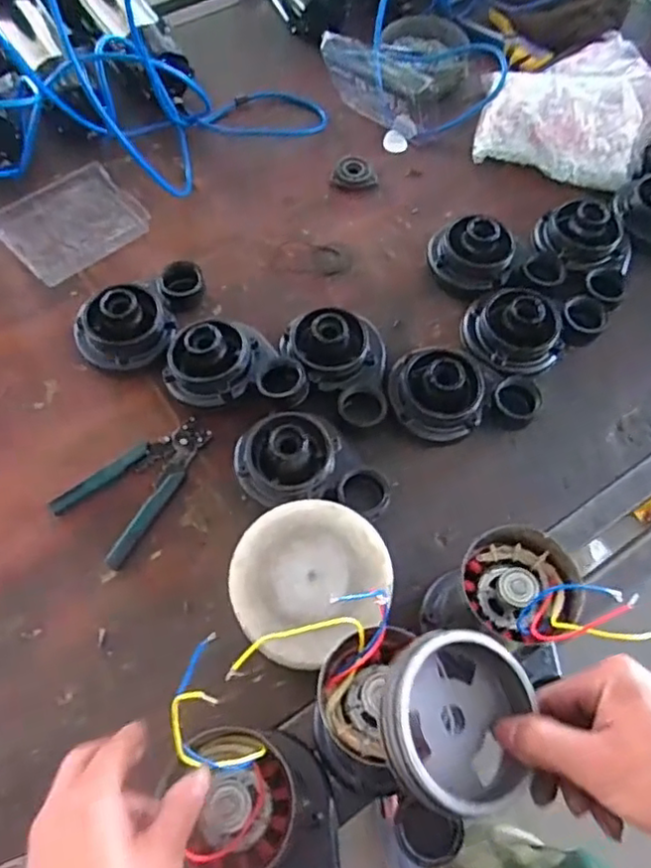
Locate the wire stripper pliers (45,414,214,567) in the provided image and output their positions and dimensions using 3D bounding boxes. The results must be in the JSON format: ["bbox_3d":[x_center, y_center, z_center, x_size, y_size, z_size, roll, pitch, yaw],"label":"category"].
[{"bbox_3d":[-0.197,0.048,0.680,0.093,0.021,0.170,36,69,15],"label":"wire stripper pliers"}]

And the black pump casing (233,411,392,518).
[{"bbox_3d":[-0.015,0.032,0.668,0.162,0.063,0.091,4,64,1],"label":"black pump casing"}]

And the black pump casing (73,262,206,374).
[{"bbox_3d":[-0.211,-0.142,0.744,0.172,0.073,0.102,-35,70,-17],"label":"black pump casing"}]

